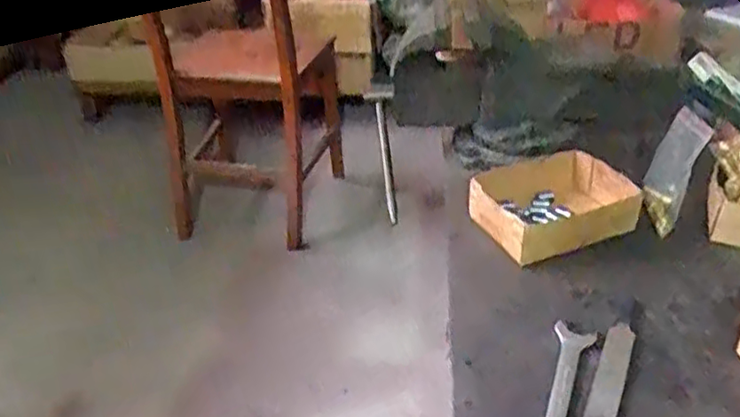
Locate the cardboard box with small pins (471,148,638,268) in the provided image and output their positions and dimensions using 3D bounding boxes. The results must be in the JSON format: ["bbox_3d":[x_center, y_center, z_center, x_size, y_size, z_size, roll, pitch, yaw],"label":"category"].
[{"bbox_3d":[0.207,-0.007,0.764,0.180,0.058,0.126,-15,35,-22],"label":"cardboard box with small pins"}]

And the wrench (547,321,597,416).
[{"bbox_3d":[0.162,0.157,0.556,0.035,0.004,0.169,13,35,20],"label":"wrench"}]

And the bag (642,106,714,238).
[{"bbox_3d":[0.354,-0.042,0.775,0.054,0.145,0.040,18,-4,27],"label":"bag"}]

